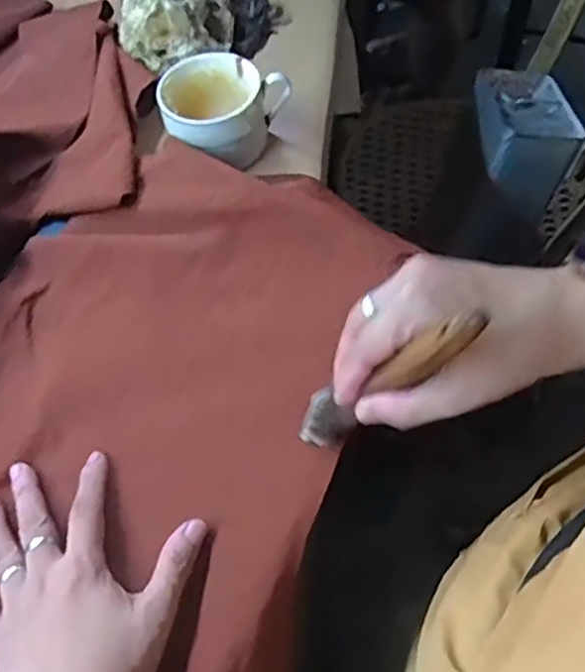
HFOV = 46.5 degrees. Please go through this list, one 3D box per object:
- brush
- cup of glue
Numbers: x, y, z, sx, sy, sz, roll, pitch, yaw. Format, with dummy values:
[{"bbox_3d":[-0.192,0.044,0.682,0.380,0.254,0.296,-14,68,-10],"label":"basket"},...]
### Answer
[{"bbox_3d":[0.047,0.026,0.364,0.022,0.174,0.034,27,62,-8],"label":"brush"},{"bbox_3d":[-0.063,-0.190,0.584,0.091,0.058,0.085,-2,59,3],"label":"cup of glue"}]

